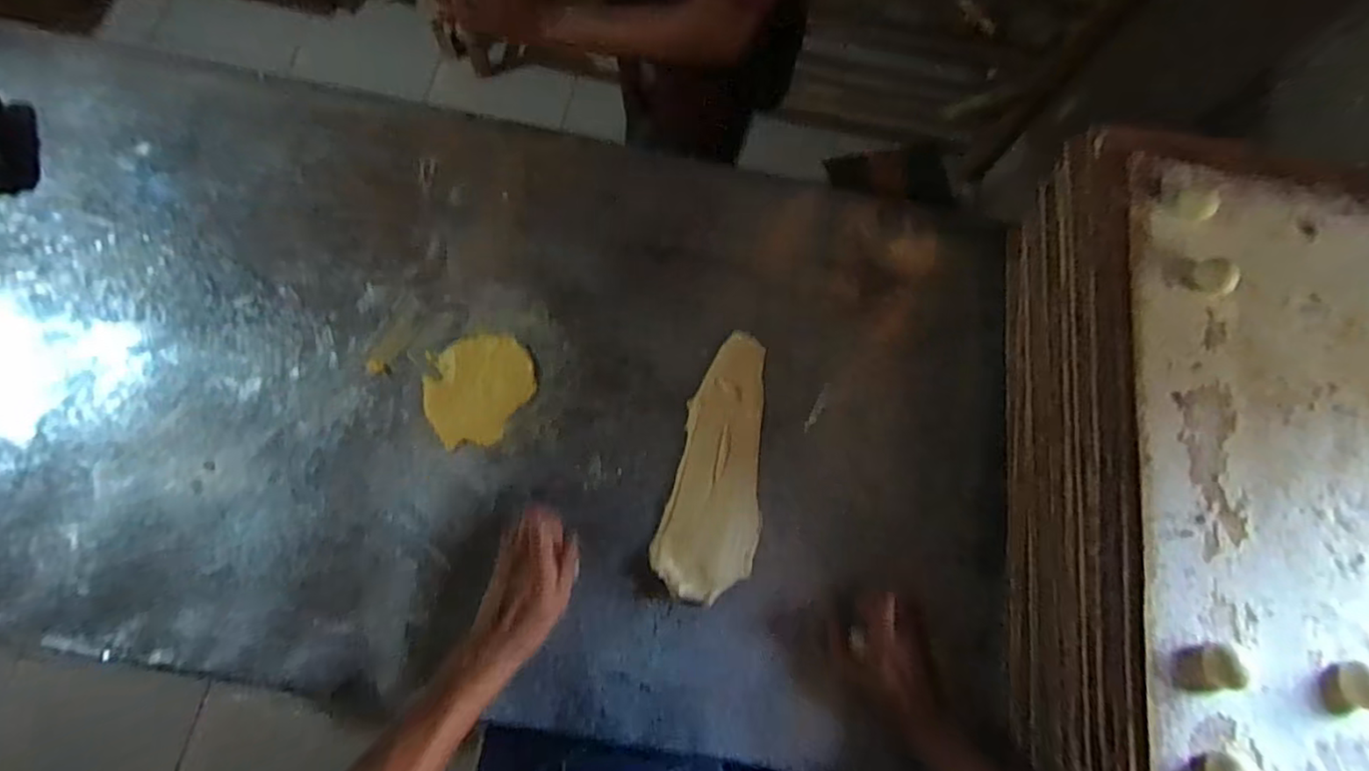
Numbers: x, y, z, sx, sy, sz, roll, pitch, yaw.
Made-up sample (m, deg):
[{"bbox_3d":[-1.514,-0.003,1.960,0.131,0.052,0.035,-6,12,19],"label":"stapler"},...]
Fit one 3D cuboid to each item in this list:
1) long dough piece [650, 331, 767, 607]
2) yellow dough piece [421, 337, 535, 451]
[{"bbox_3d":[0.041,0.079,0.619,0.094,0.013,0.264,15,73,0],"label":"long dough piece"},{"bbox_3d":[-0.213,0.003,0.630,0.096,0.008,0.120,33,74,5],"label":"yellow dough piece"}]

